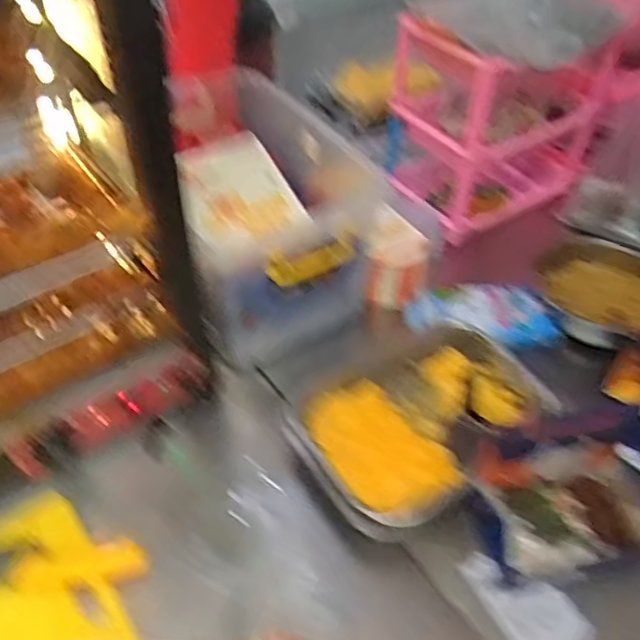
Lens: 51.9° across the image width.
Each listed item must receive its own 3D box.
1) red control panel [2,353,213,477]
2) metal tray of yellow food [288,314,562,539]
[{"bbox_3d":[-0.241,0.109,0.785,0.242,0.052,0.034,-28,52,-26],"label":"red control panel"},{"bbox_3d":[0.117,0.127,0.835,0.313,0.068,0.233,-28,52,-26],"label":"metal tray of yellow food"}]

